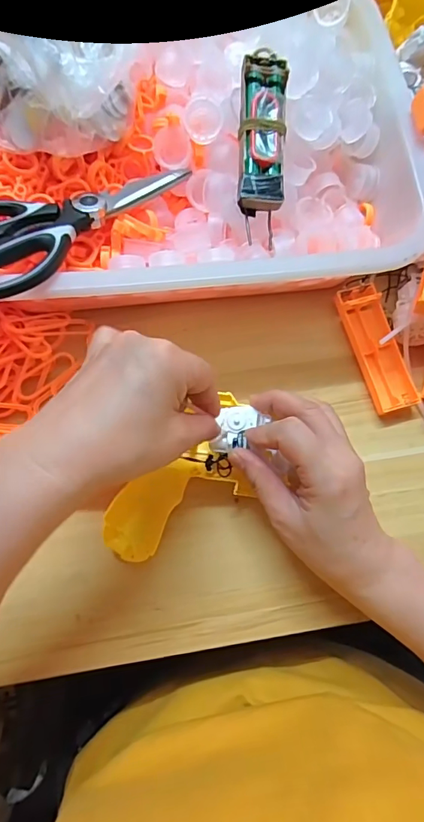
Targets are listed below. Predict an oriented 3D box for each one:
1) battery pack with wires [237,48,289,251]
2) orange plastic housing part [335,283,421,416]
[{"bbox_3d":[0.036,-0.194,0.332,0.033,0.021,0.140,2,88,-1],"label":"battery pack with wires"},{"bbox_3d":[0.136,-0.053,0.376,0.036,0.017,0.107,-16,75,-6],"label":"orange plastic housing part"}]

